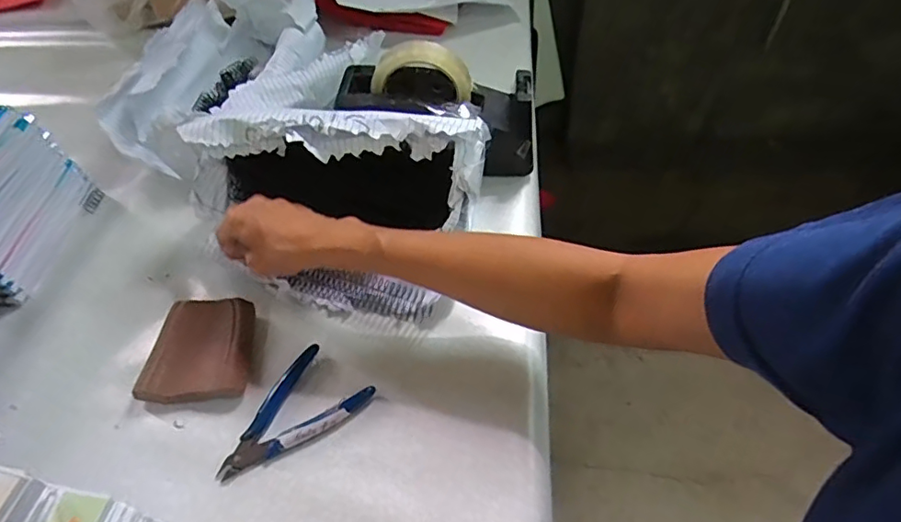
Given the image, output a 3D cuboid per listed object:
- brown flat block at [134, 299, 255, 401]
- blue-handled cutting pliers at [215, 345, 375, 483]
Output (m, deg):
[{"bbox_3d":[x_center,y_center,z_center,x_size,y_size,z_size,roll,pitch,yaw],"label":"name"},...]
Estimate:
[{"bbox_3d":[-0.211,0.075,0.466,0.085,0.022,0.086,-4,52,1],"label":"brown flat block"},{"bbox_3d":[-0.129,0.123,0.430,0.073,0.011,0.119,34,61,26],"label":"blue-handled cutting pliers"}]

